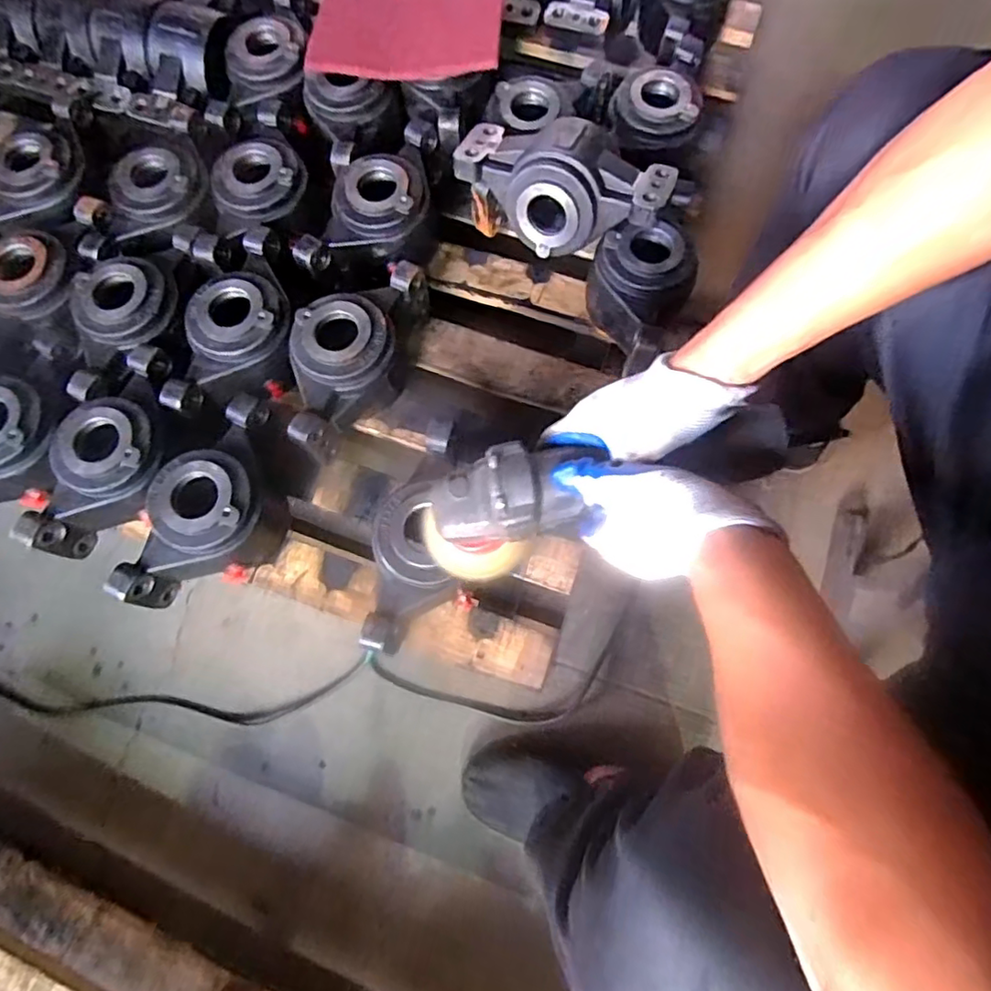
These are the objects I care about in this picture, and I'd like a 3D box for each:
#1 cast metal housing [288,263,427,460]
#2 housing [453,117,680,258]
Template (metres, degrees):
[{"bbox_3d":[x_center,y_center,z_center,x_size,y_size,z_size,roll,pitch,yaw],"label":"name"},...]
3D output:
[{"bbox_3d":[-0.152,-0.152,0.656,0.111,0.090,0.226,36,77,11],"label":"cast metal housing"},{"bbox_3d":[0.073,-0.342,0.659,0.232,0.097,0.118,14,74,5],"label":"housing"}]

